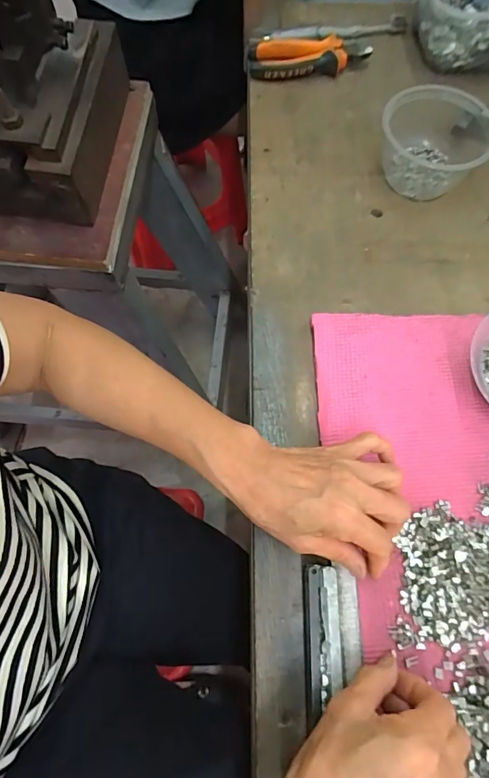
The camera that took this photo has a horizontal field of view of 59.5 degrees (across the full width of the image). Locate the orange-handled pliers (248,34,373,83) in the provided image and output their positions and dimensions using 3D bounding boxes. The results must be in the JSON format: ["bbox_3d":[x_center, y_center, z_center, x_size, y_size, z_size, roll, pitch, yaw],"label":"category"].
[{"bbox_3d":[0.080,-0.420,0.539,0.148,0.025,0.060,-10,70,-3],"label":"orange-handled pliers"}]

